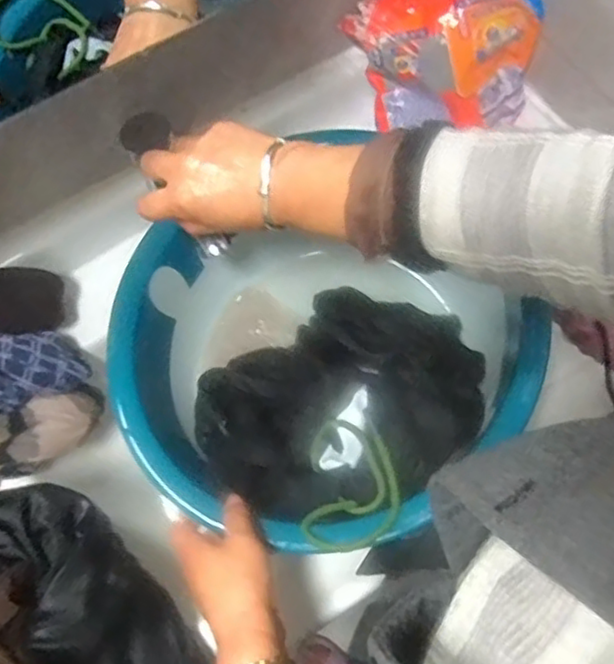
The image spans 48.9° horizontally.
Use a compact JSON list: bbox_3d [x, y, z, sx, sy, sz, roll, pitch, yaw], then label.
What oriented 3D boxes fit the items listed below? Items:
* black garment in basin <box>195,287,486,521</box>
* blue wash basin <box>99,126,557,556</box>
[{"bbox_3d":[0.035,0.058,0.599,0.243,0.061,0.191,-40,73,-12],"label":"black garment in basin"},{"bbox_3d":[0.000,0.030,0.637,0.328,0.170,0.325,-1,69,2],"label":"blue wash basin"}]

